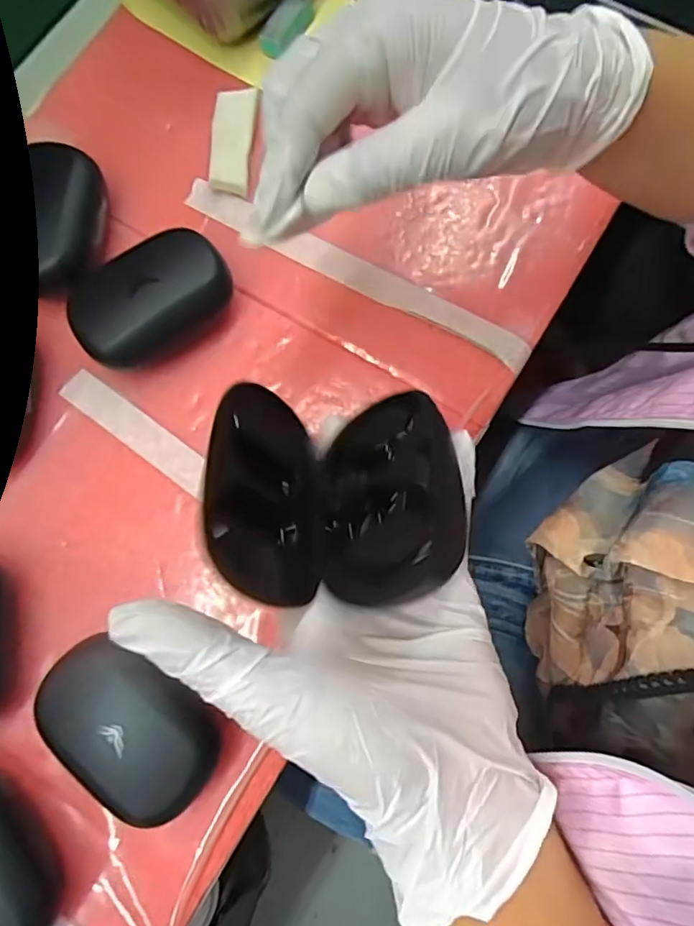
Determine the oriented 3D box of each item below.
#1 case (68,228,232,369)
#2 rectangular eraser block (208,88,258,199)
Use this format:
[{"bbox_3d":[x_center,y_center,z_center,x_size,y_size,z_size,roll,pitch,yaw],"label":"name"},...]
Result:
[{"bbox_3d":[-0.104,-0.086,0.294,0.083,0.037,0.051,-30,80,-5],"label":"case"},{"bbox_3d":[-0.068,-0.194,0.325,0.026,0.017,0.069,3,79,1],"label":"rectangular eraser block"}]

